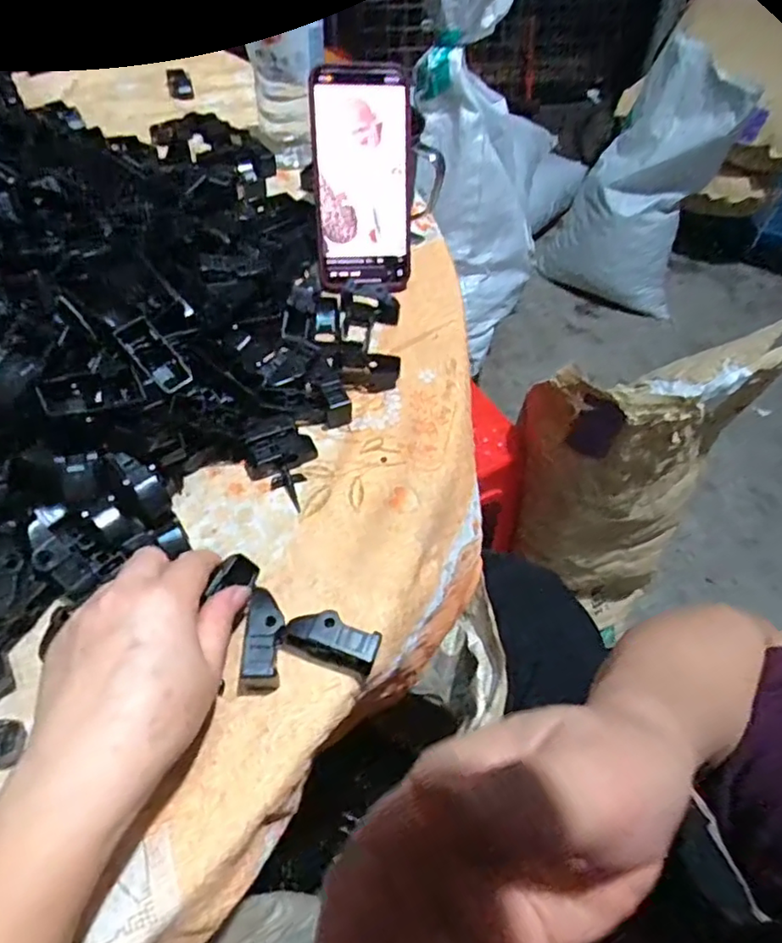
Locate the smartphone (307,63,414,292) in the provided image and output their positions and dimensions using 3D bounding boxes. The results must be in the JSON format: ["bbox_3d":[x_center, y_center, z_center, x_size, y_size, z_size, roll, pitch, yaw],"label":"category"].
[{"bbox_3d":[-0.021,-0.226,0.465,0.075,0.155,0.010,-3,22,-2],"label":"smartphone"}]

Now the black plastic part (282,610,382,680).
[{"bbox_3d":[-0.031,0.091,0.318,0.048,0.024,0.020,21,57,10],"label":"black plastic part"}]

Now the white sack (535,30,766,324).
[{"bbox_3d":[0.495,-0.554,1.199,0.279,0.507,0.253,18,56,7],"label":"white sack"}]

